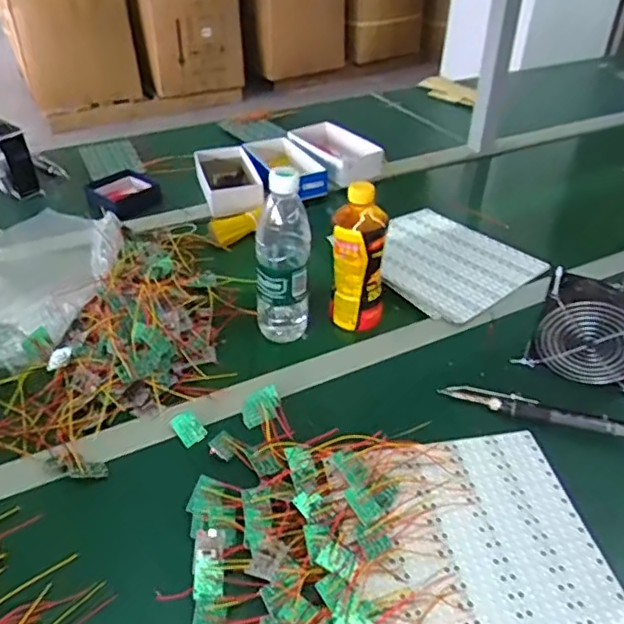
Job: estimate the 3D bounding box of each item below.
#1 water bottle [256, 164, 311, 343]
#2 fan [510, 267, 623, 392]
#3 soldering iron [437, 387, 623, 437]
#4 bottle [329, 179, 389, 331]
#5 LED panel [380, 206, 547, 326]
[{"bbox_3d":[-0.036,-0.064,0.711,0.068,0.212,0.060,-5,40,-4],"label":"water bottle"},{"bbox_3d":[0.319,0.024,0.676,0.119,0.127,0.034,12,39,15],"label":"fan"},{"bbox_3d":[0.252,0.107,0.656,0.207,0.028,0.027,16,41,13],"label":"soldering iron"},{"bbox_3d":[0.058,-0.070,0.749,0.068,0.187,0.068,4,40,6],"label":"bottle"},{"bbox_3d":[0.193,-0.081,0.905,0.227,0.016,0.235,-27,47,-32],"label":"LED panel"}]

